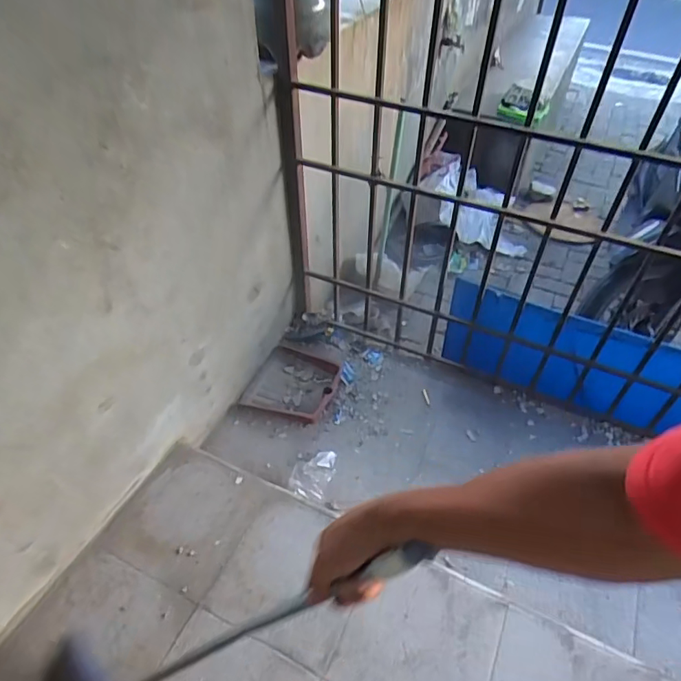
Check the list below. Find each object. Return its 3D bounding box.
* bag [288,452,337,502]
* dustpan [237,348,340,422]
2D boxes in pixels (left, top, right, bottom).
[{"bbox_3d":[-0.076,0.366,1.391,0.117,0.053,0.161,6,49,6],"label":"bag"},{"bbox_3d":[-0.142,0.131,1.595,0.254,0.063,0.261,16,48,12],"label":"dustpan"}]

